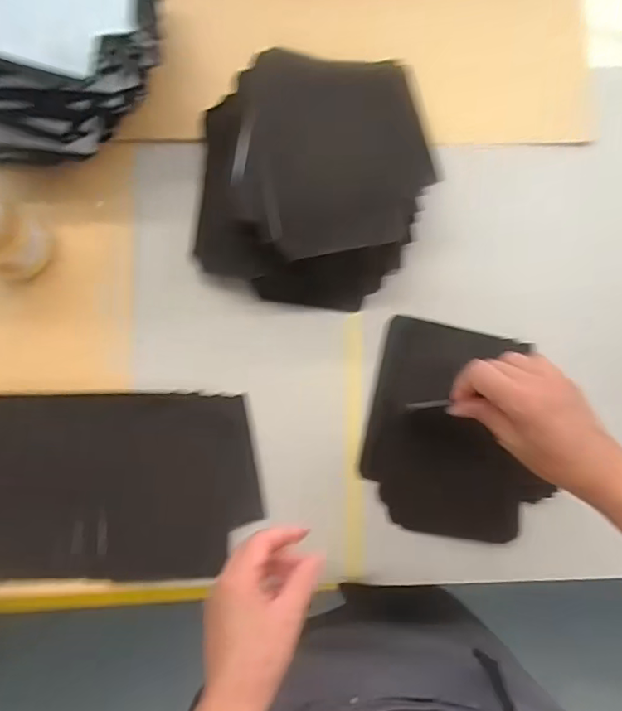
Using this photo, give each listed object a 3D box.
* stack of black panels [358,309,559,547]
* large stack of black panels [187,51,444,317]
[{"bbox_3d":[0.149,0.076,0.529,0.176,0.018,0.202,11,85,-2],"label":"stack of black panels"},{"bbox_3d":[0.003,-0.168,0.511,0.224,0.077,0.226,8,85,-3],"label":"large stack of black panels"}]

